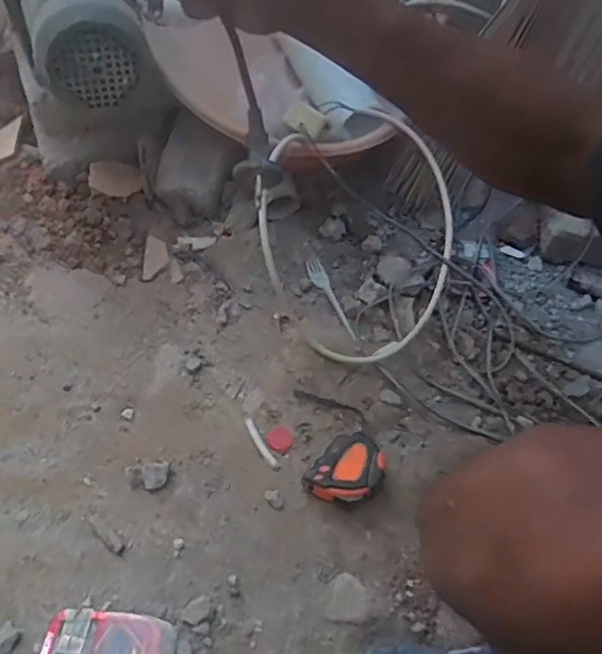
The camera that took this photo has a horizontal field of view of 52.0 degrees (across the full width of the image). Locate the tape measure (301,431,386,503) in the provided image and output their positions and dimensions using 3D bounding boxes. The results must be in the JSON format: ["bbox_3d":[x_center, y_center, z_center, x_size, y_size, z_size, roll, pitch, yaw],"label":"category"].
[{"bbox_3d":[0.054,0.167,0.704,0.069,0.046,0.087,37,58,22],"label":"tape measure"}]

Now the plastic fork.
[{"bbox_3d":[0.040,-0.041,0.874,0.024,0.014,0.146,-14,52,-15],"label":"plastic fork"}]

